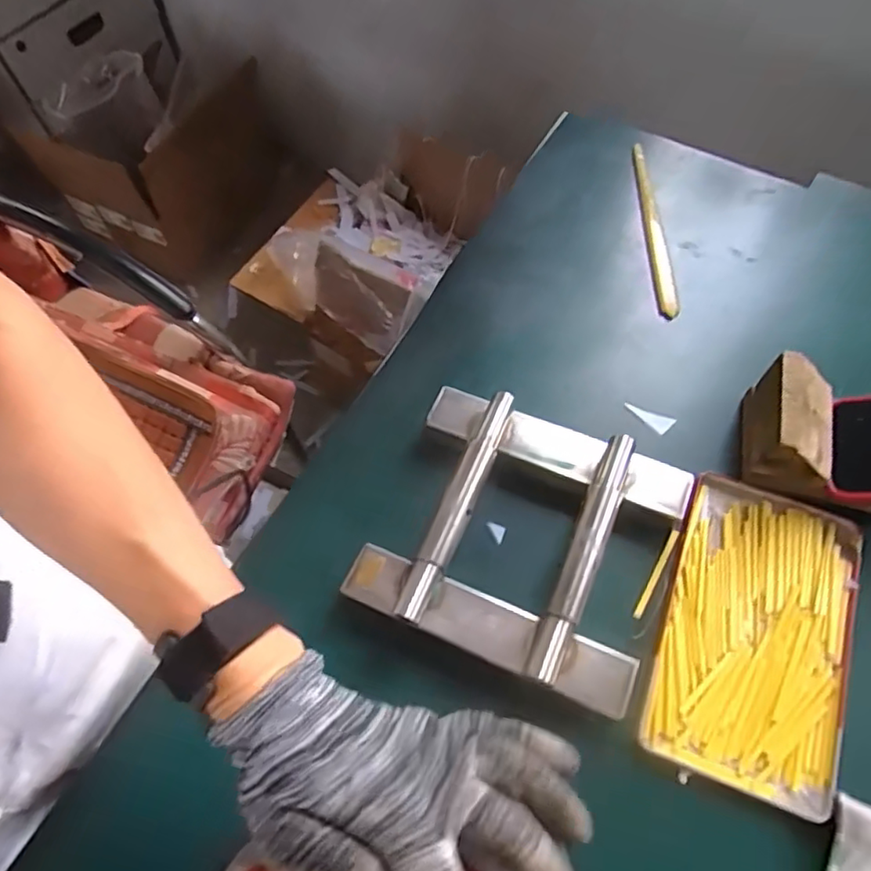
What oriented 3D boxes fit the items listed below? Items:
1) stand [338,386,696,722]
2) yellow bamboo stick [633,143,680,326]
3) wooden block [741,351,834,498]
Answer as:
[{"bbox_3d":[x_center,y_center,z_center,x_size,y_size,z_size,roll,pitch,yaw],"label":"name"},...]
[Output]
[{"bbox_3d":[0.062,0.067,0.433,0.192,0.041,0.177,21,66,12],"label":"stand"},{"bbox_3d":[0.208,-0.198,0.586,0.020,0.014,0.203,0,63,2],"label":"yellow bamboo stick"},{"bbox_3d":[0.261,-0.007,0.455,0.061,0.064,0.082,14,64,8],"label":"wooden block"}]

